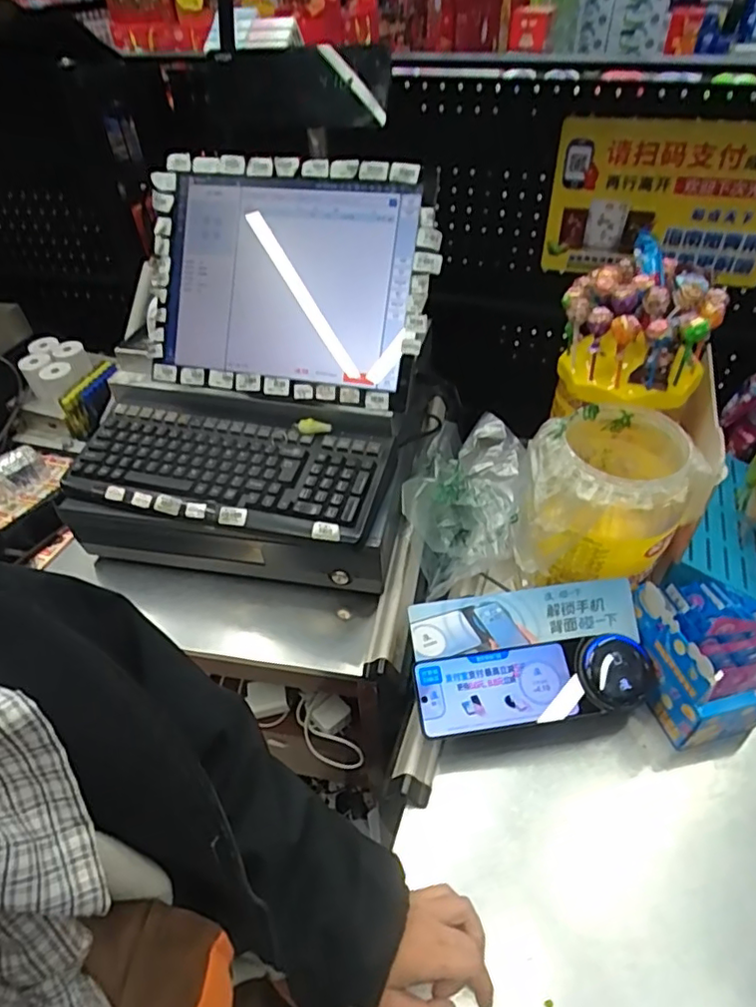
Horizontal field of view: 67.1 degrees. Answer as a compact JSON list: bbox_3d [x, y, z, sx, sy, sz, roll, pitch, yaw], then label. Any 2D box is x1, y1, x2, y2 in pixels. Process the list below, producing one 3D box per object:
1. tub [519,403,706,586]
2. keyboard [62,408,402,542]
[{"bbox_3d":[0.237,-0.010,0.603,0.162,0.137,0.156,-2,45,2],"label":"tub"},{"bbox_3d":[-0.189,-0.046,0.705,0.392,0.039,0.152,8,46,13],"label":"keyboard"}]

